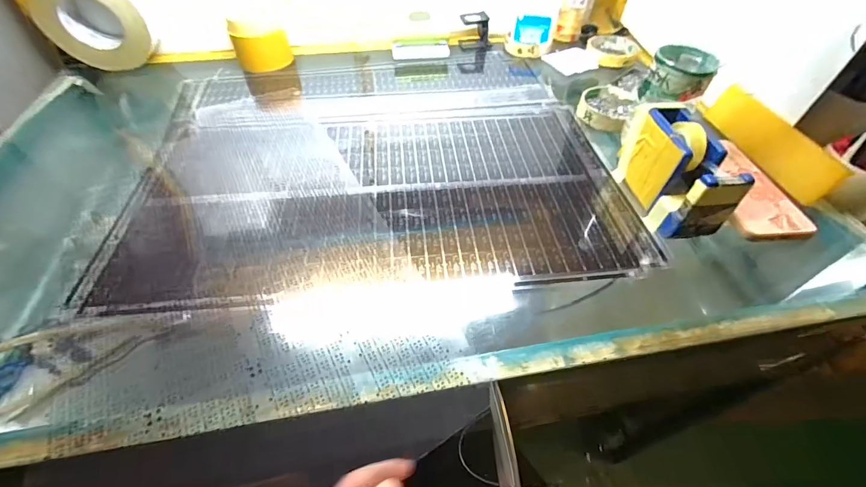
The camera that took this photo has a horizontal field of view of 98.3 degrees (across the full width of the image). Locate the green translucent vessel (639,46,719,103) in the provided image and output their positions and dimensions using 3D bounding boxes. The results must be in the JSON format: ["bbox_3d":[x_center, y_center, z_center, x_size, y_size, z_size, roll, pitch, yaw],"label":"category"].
[{"bbox_3d":[0.278,-0.189,0.421,0.060,0.042,0.073,31,56,23],"label":"green translucent vessel"}]

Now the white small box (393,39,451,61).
[{"bbox_3d":[-0.022,-0.344,0.658,0.100,0.029,0.029,-6,50,-6],"label":"white small box"}]

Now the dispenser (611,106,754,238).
[{"bbox_3d":[0.248,-0.075,0.389,0.051,0.082,0.137,-4,50,-4],"label":"dispenser"}]

